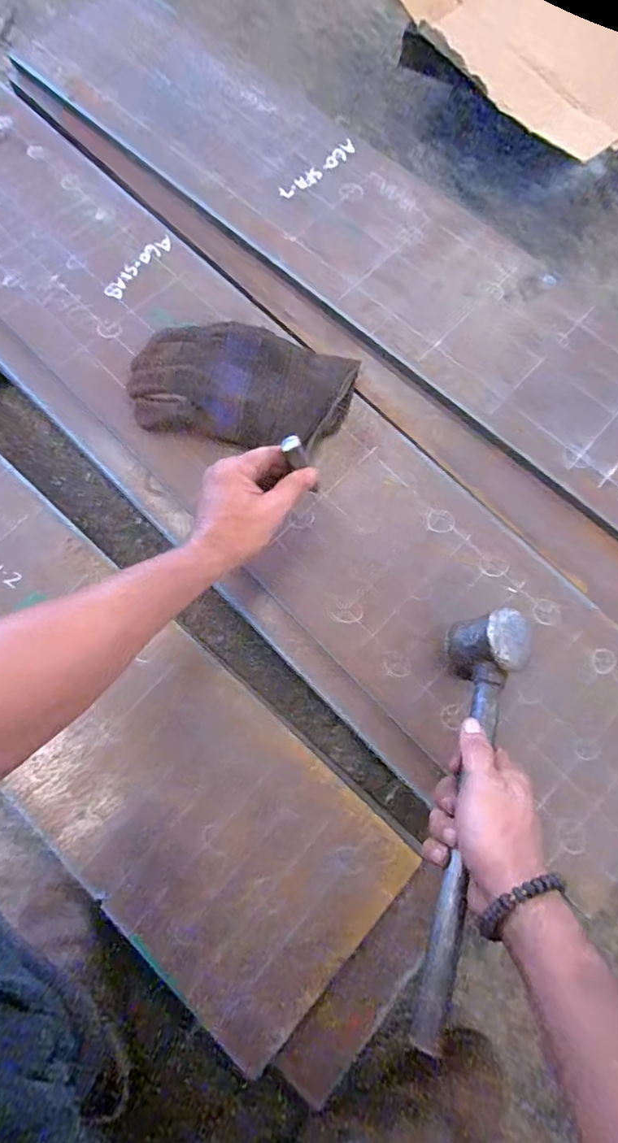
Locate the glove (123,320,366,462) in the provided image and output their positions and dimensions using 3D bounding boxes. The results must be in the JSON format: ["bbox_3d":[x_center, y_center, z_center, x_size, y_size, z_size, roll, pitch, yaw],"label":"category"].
[{"bbox_3d":[-0.072,-0.193,0.534,0.237,0.039,0.140,6,77,3],"label":"glove"}]

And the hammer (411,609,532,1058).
[{"bbox_3d":[0.115,0.169,0.388,0.059,0.043,0.298,18,69,5],"label":"hammer"}]

